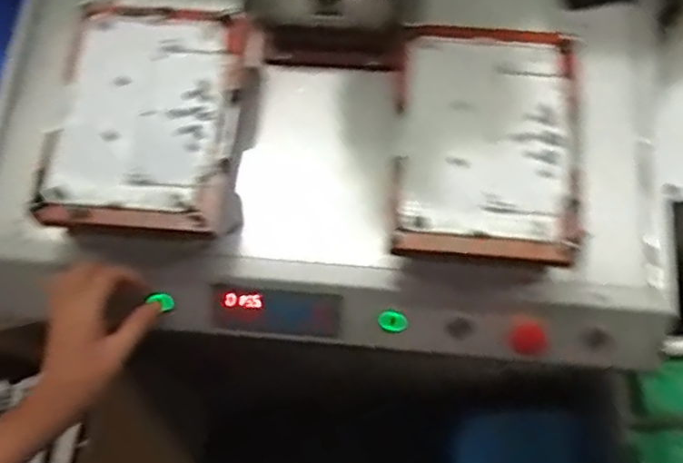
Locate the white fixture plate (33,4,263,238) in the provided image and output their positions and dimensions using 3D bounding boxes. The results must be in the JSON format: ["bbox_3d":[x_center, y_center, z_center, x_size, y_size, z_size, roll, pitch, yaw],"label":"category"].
[{"bbox_3d":[-0.178,-0.107,0.649,0.171,0.055,0.230,5,70,4],"label":"white fixture plate"}]

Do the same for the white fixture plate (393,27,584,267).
[{"bbox_3d":[0.130,-0.081,0.623,0.155,0.029,0.215,3,69,3],"label":"white fixture plate"}]

